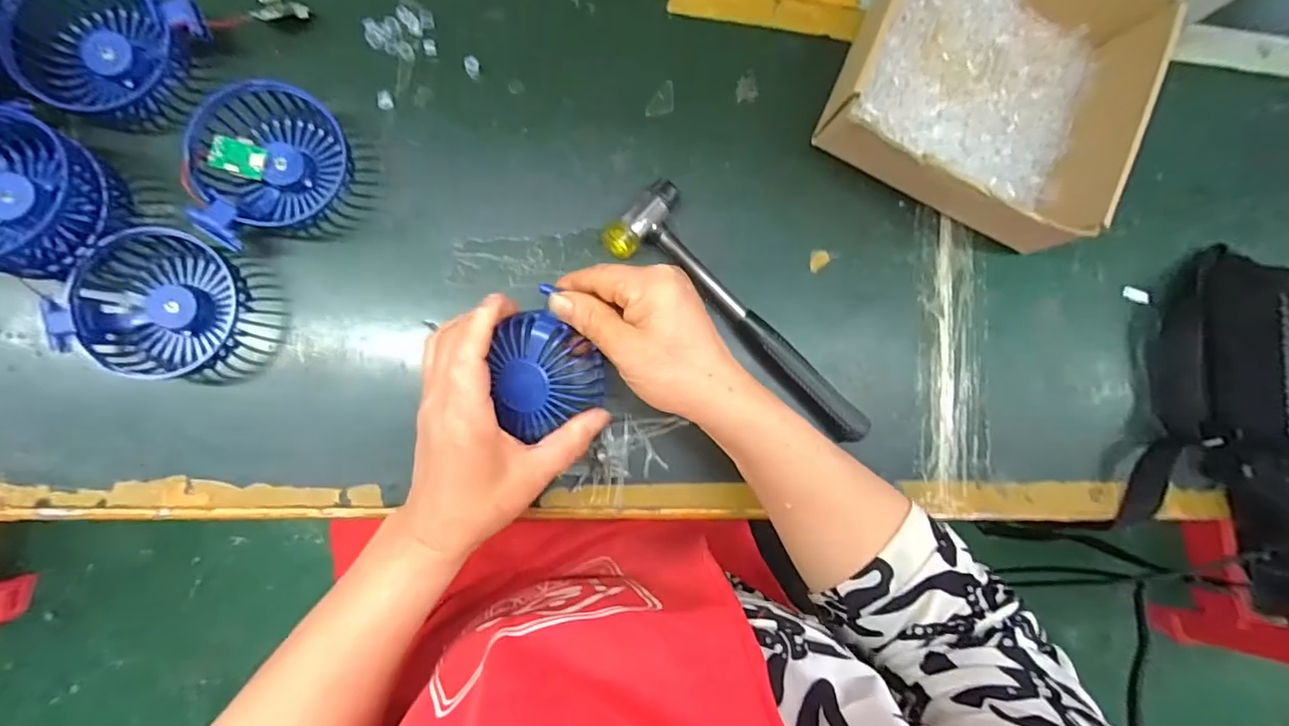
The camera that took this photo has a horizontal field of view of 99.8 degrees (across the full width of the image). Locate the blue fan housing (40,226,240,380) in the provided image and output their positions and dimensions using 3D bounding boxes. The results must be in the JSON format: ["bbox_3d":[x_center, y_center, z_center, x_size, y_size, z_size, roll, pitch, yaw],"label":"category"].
[{"bbox_3d":[-0.303,-0.037,0.336,0.077,0.032,0.089,26,84,-7],"label":"blue fan housing"}]

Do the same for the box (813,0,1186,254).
[{"bbox_3d":[0.257,-0.207,0.412,0.201,0.072,0.201,22,84,-7],"label":"box"}]

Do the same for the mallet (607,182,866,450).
[{"bbox_3d":[0.077,-0.031,0.401,0.236,0.024,0.059,42,82,-5],"label":"mallet"}]

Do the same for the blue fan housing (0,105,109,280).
[{"bbox_3d":[-0.367,-0.097,0.317,0.091,0.053,0.086,0,88,-9],"label":"blue fan housing"}]

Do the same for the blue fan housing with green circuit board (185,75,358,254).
[{"bbox_3d":[-0.244,-0.130,0.350,0.094,0.036,0.082,-31,92,-9],"label":"blue fan housing with green circuit board"}]

